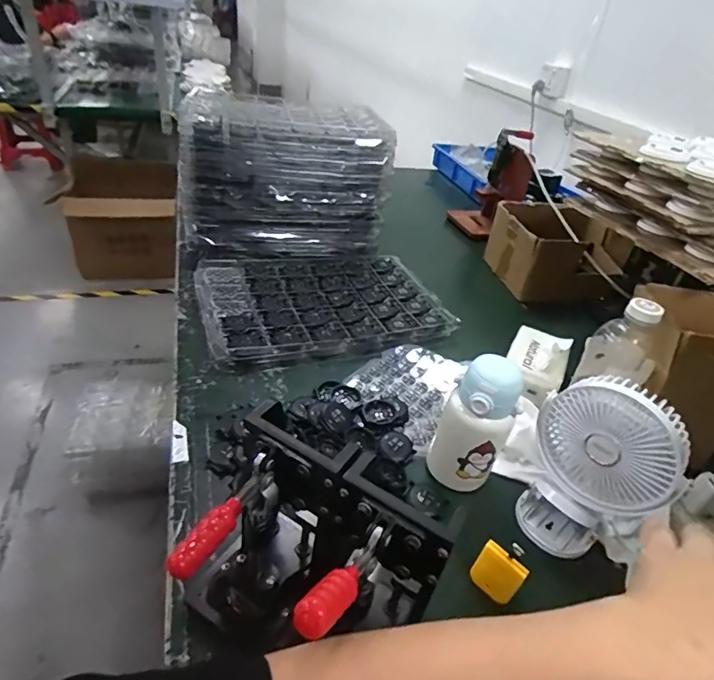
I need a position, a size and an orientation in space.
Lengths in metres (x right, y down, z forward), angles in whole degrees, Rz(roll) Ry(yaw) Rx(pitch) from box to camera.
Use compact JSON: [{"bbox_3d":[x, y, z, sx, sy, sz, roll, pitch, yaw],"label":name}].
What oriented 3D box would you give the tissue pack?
[{"bbox_3d":[0.296,0.035,0.807,0.091,0.049,0.156,22,38,18],"label":"tissue pack"}]

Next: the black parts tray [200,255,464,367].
[{"bbox_3d":[-0.066,-0.079,0.942,0.436,0.030,0.316,-7,38,-19],"label":"black parts tray"}]

